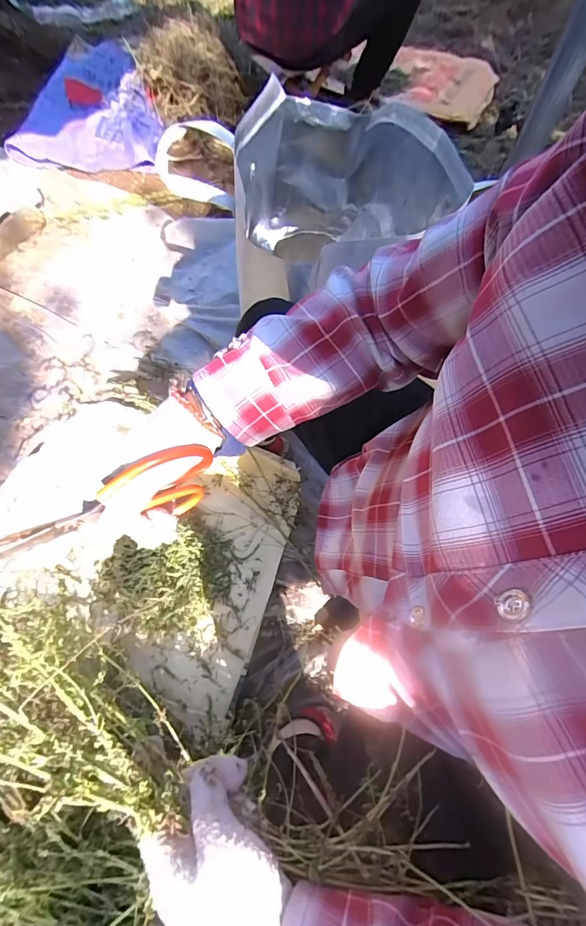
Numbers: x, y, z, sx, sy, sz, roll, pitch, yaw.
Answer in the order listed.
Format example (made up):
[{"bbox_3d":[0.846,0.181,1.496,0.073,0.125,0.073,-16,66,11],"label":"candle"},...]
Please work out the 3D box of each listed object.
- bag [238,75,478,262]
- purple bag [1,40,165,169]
[{"bbox_3d":[0.090,-0.516,0.753,0.389,0.326,0.196,-9,65,-7],"label":"bag"},{"bbox_3d":[-0.716,-1.275,1.352,0.471,0.178,0.557,0,64,-3],"label":"purple bag"}]

